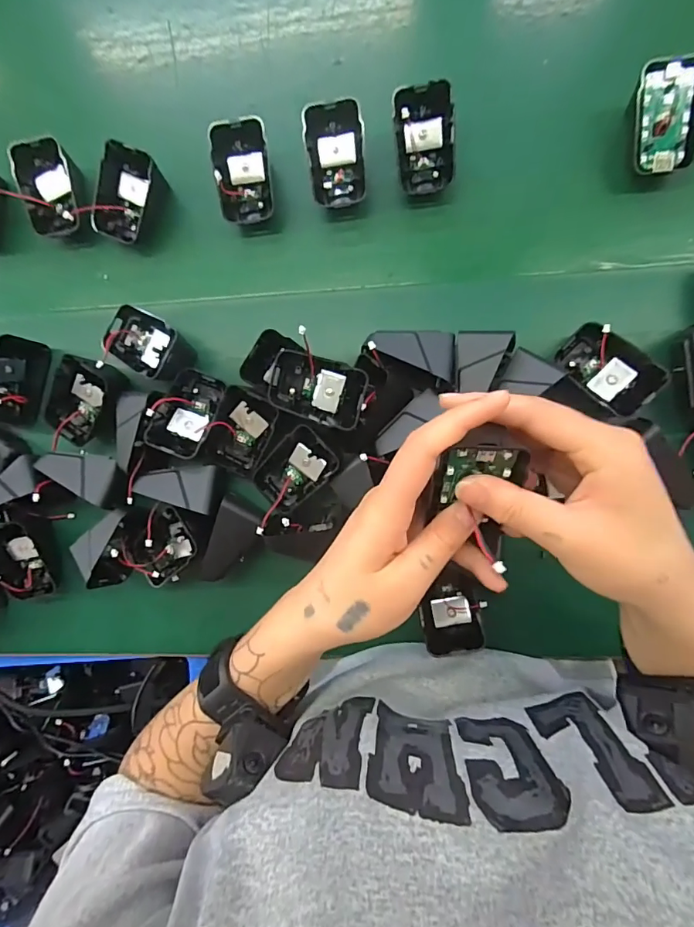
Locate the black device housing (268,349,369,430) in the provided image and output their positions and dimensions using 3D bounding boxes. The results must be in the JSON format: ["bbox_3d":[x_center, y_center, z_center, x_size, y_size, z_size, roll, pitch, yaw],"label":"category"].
[{"bbox_3d":[-0.022,-0.054,0.335,0.071,0.025,0.043,20,92,5],"label":"black device housing"}]

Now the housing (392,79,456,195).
[{"bbox_3d":[0.060,-0.244,0.350,0.046,0.018,0.070,-5,121,11],"label":"housing"}]

